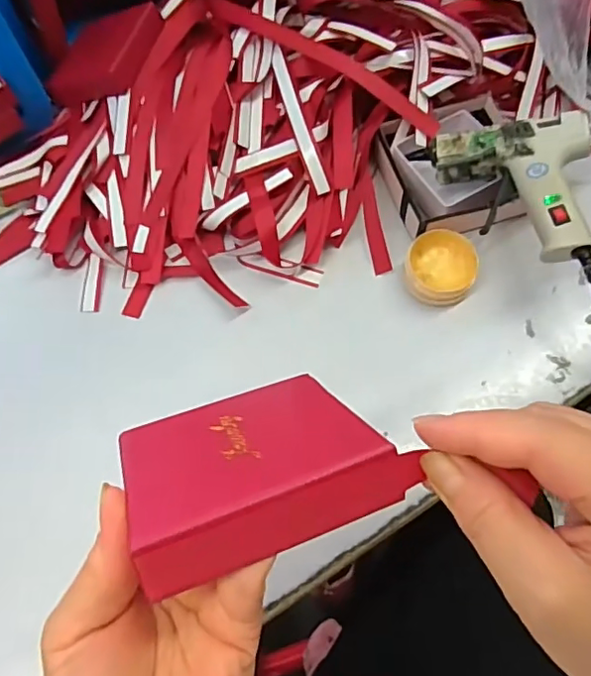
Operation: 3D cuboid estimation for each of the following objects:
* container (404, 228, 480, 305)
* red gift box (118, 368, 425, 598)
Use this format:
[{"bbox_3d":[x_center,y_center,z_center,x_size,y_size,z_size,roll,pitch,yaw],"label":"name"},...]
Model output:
[{"bbox_3d":[0.110,-0.053,0.432,0.051,0.019,0.053,-1,66,3],"label":"container"},{"bbox_3d":[-0.017,0.046,0.213,0.090,0.092,0.018,-17,111,-21],"label":"red gift box"}]

